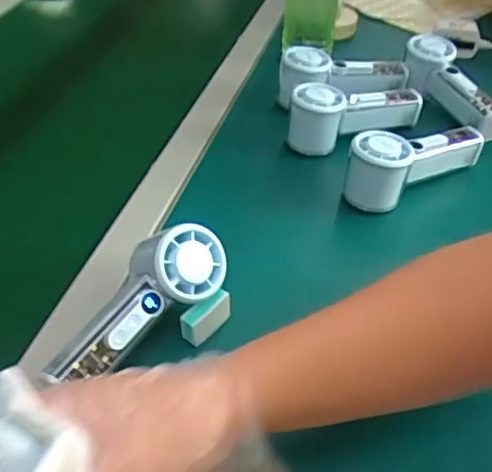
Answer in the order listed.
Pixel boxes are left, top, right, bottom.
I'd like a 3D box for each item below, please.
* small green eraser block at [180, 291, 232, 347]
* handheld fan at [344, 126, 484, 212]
[{"bbox_3d":[-0.029,0.059,0.431,0.040,0.027,0.015,-34,52,-31],"label":"small green eraser block"},{"bbox_3d":[0.167,-0.079,0.563,0.152,0.058,0.048,-25,48,-24],"label":"handheld fan"}]

